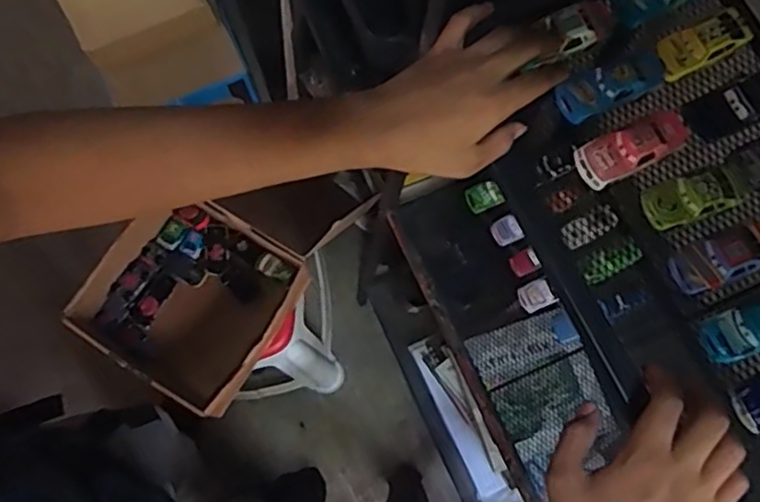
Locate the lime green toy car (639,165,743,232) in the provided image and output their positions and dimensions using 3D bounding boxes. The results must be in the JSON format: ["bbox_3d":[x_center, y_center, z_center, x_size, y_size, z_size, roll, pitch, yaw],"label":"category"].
[{"bbox_3d":[0.229,-0.040,0.475,0.069,0.020,0.033,-18,76,-4],"label":"lime green toy car"}]

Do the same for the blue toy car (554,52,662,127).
[{"bbox_3d":[0.175,-0.125,0.498,0.079,0.021,0.033,-19,76,-4],"label":"blue toy car"}]

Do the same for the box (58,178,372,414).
[{"bbox_3d":[-0.286,0.070,1.005,0.274,0.093,0.265,30,78,8],"label":"box"}]

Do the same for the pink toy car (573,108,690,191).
[{"bbox_3d":[0.188,-0.077,0.486,0.081,0.019,0.035,-25,77,-6],"label":"pink toy car"}]

